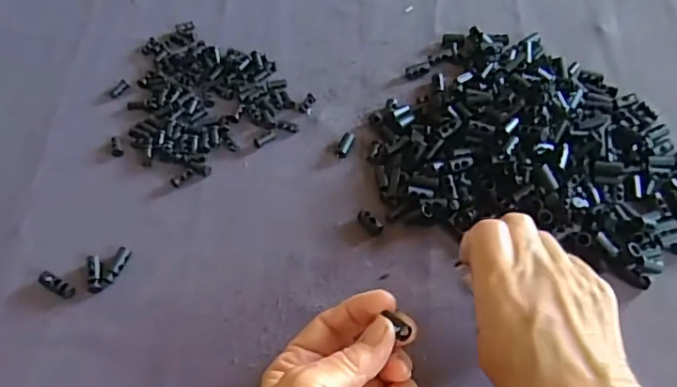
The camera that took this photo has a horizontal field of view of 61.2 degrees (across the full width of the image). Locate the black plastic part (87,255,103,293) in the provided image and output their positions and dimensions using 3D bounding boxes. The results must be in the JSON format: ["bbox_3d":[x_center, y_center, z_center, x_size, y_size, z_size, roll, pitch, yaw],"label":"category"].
[{"bbox_3d":[-0.157,0.052,0.369,0.009,0.005,0.026,-16,57,-7],"label":"black plastic part"}]

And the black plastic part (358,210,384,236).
[{"bbox_3d":[0.021,0.019,0.383,0.010,0.006,0.020,-38,62,-20],"label":"black plastic part"}]

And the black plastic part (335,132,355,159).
[{"bbox_3d":[0.005,-0.036,0.417,0.009,0.006,0.021,18,59,15],"label":"black plastic part"}]

